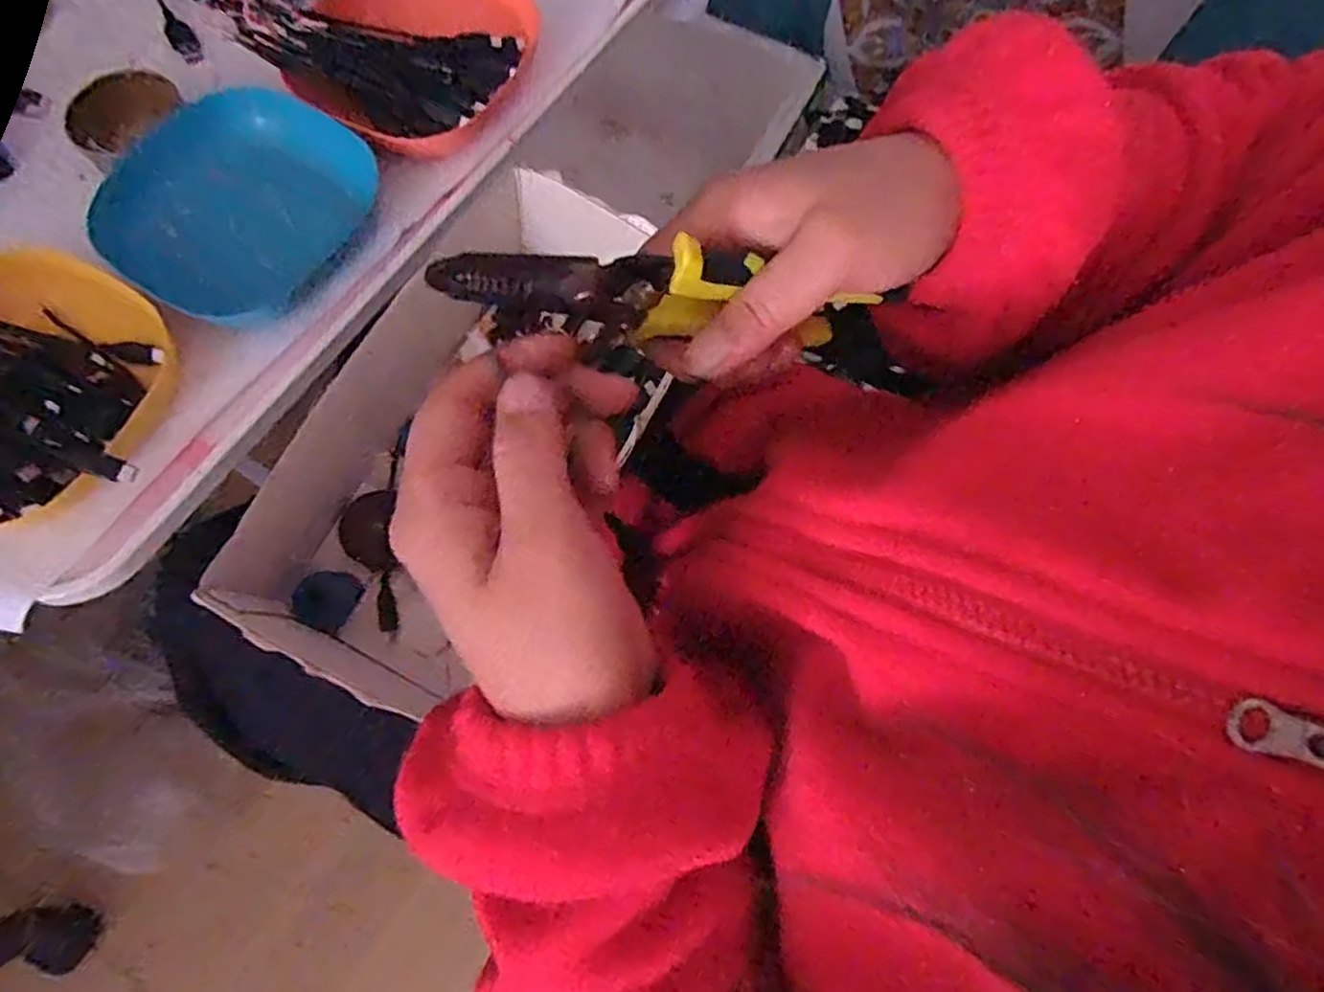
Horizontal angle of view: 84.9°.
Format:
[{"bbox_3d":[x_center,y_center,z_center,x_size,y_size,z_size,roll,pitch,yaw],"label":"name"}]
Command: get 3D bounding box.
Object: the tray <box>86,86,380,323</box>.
[{"bbox_3d":[-0.241,-0.166,0.409,0.114,0.035,0.135,36,75,10],"label":"tray"}]

